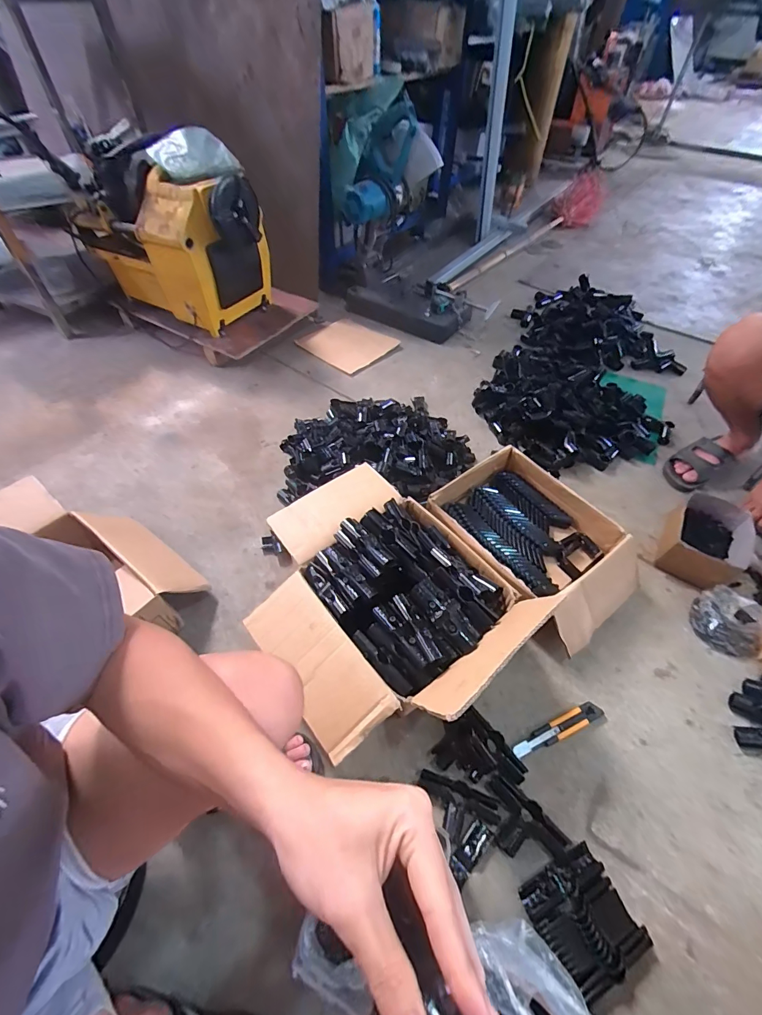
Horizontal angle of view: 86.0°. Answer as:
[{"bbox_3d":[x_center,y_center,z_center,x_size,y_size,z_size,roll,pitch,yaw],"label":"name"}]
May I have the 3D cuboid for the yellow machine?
[{"bbox_3d":[-0.655,-0.872,1.304,0.562,0.467,0.283,23,55,15],"label":"yellow machine"}]

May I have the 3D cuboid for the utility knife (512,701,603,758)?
[{"bbox_3d":[0.319,0.402,0.737,0.182,0.017,0.033,-19,55,-15],"label":"utility knife"}]

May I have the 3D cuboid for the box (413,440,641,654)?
[{"bbox_3d":[0.333,0.079,0.902,0.305,0.122,0.408,-34,60,-24],"label":"box"}]

